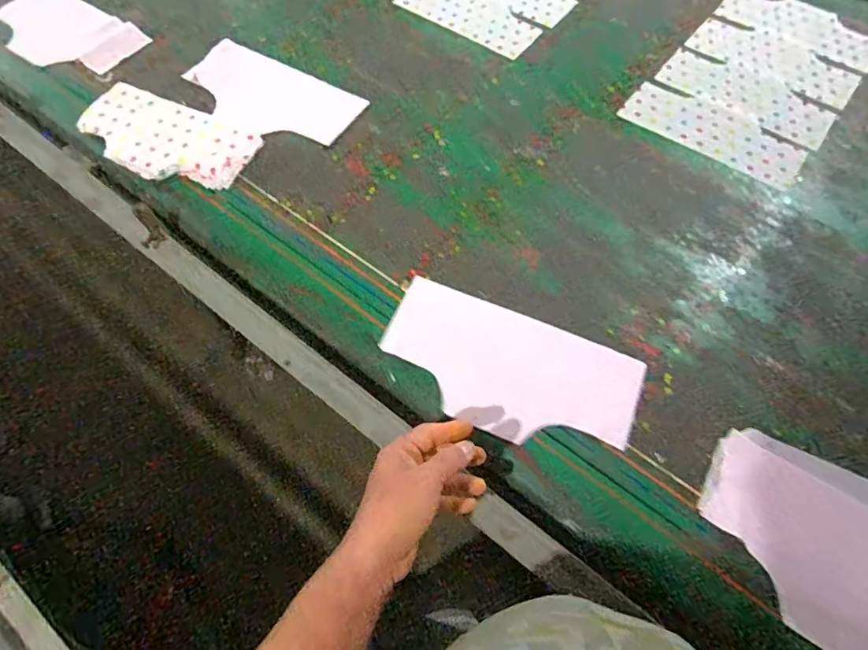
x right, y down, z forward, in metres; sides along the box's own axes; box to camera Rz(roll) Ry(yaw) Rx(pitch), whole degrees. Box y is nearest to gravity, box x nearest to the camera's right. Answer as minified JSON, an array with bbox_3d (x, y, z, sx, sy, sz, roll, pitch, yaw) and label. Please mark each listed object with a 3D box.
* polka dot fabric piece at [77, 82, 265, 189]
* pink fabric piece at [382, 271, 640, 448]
[{"bbox_3d":[-0.430,-0.300,0.828,0.287,0.014,0.137,22,68,10],"label":"polka dot fabric piece"},{"bbox_3d":[0.092,0.055,0.653,0.318,0.009,0.162,21,63,11],"label":"pink fabric piece"}]

